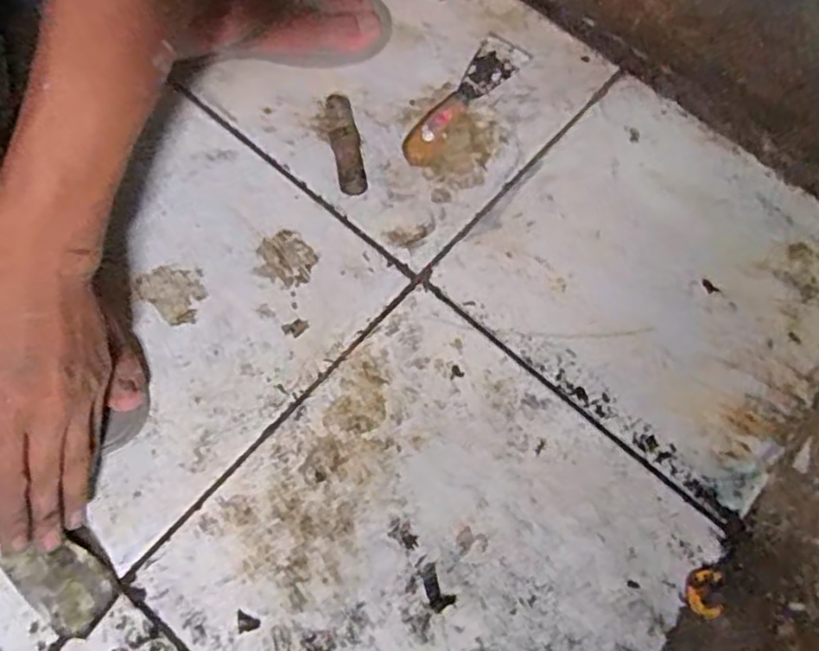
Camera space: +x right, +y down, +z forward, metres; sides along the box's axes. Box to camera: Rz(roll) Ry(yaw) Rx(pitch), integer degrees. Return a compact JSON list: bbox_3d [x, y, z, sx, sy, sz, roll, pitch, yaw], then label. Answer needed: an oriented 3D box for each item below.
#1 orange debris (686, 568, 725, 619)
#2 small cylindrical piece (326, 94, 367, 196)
[{"bbox_3d":[0.202,0.182,0.453,0.024,0.004,0.031,5,68,0],"label":"orange debris"},{"bbox_3d":[-0.055,-0.156,0.572,0.024,0.019,0.095,-12,69,-7],"label":"small cylindrical piece"}]

